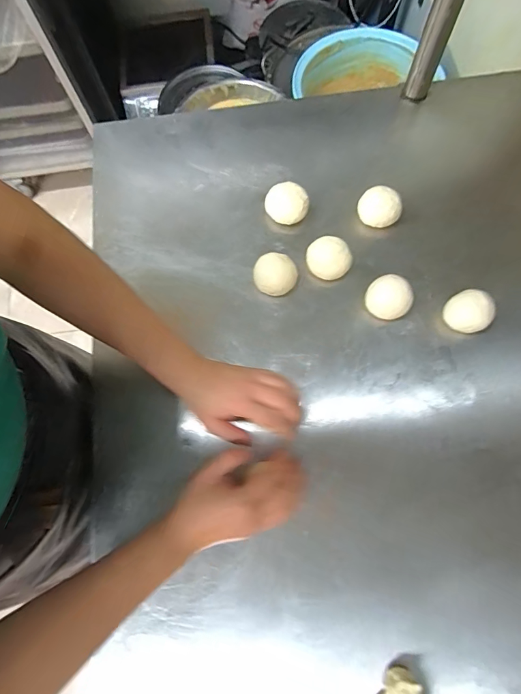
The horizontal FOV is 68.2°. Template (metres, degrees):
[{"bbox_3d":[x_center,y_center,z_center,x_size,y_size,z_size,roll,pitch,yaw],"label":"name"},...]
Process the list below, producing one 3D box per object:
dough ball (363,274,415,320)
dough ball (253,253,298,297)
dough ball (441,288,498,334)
[{"bbox_3d":[0.163,-0.063,0.492,0.047,0.037,0.054,-35,77,-9],"label":"dough ball"},{"bbox_3d":[0.020,-0.096,0.518,0.056,0.034,0.052,0,74,0],"label":"dough ball"},{"bbox_3d":[0.261,-0.043,0.484,0.045,0.043,0.052,-32,76,-8],"label":"dough ball"}]

